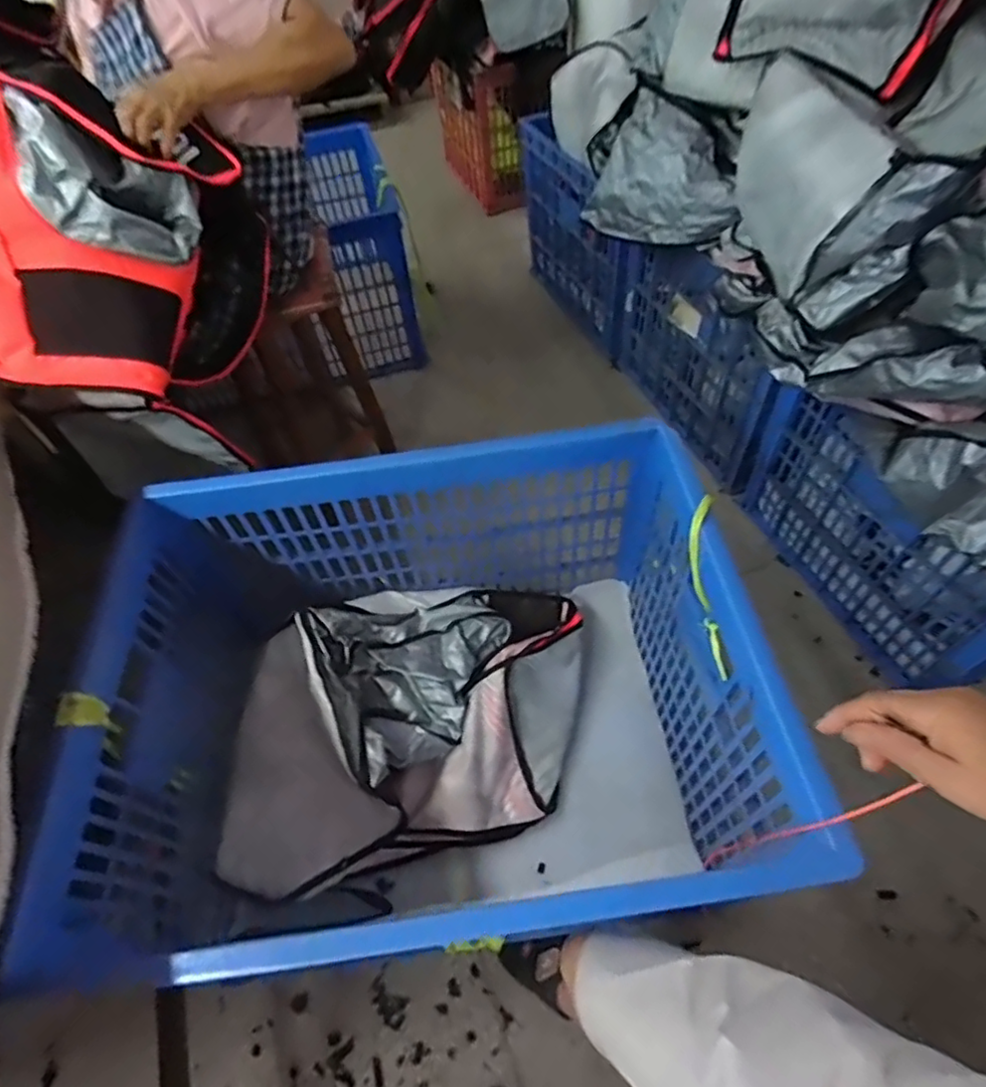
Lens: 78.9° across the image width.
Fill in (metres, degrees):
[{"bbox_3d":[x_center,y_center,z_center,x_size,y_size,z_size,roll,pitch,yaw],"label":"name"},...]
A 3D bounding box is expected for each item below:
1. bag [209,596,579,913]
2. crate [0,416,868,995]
[{"bbox_3d":[-0.127,0.293,1.016,0.509,0.269,0.561,8,55,9],"label":"bag"},{"bbox_3d":[-0.092,0.245,0.901,0.803,0.468,0.610,-8,55,-2],"label":"crate"}]

